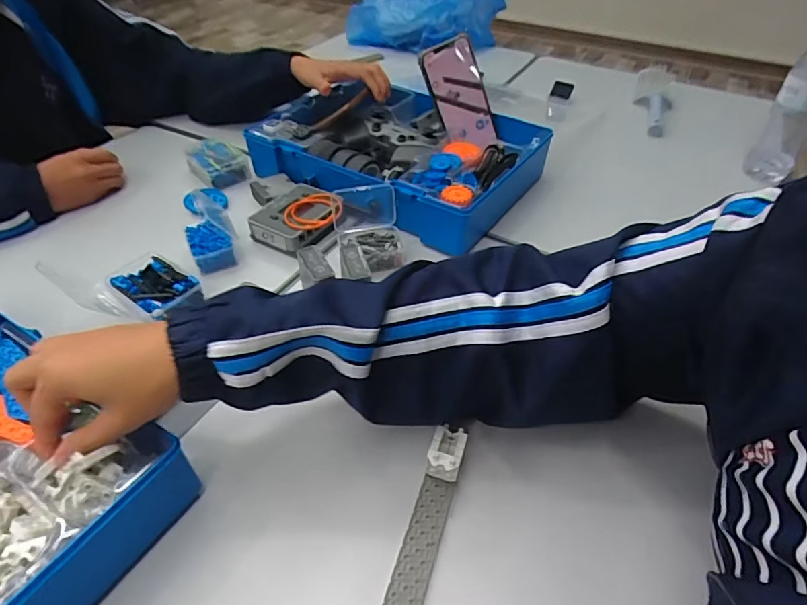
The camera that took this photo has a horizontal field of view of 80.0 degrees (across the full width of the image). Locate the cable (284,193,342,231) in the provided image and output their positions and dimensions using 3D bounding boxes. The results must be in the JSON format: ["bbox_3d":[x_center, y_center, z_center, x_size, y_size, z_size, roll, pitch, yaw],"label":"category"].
[{"bbox_3d":[-0.113,-0.112,0.598,0.068,0.011,0.071,-3,45,-2],"label":"cable"}]

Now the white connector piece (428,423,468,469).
[{"bbox_3d":[0.035,0.113,0.376,0.026,0.007,0.040,16,32,9],"label":"white connector piece"}]

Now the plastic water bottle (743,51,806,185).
[{"bbox_3d":[0.550,-0.269,0.667,0.062,0.211,0.058,33,54,29],"label":"plastic water bottle"}]

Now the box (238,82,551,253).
[{"bbox_3d":[-0.019,-0.217,0.717,0.423,0.097,0.270,27,51,25],"label":"box"}]

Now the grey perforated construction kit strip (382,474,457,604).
[{"bbox_3d":[0.010,0.184,0.348,0.025,0.004,0.120,14,46,14],"label":"grey perforated construction kit strip"}]

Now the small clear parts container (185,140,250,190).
[{"bbox_3d":[-0.279,-0.210,0.720,0.068,0.030,0.094,-32,53,-28],"label":"small clear parts container"}]

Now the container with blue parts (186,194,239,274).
[{"bbox_3d":[-0.232,-0.085,0.572,0.052,0.073,0.075,-19,48,-18],"label":"container with blue parts"}]

